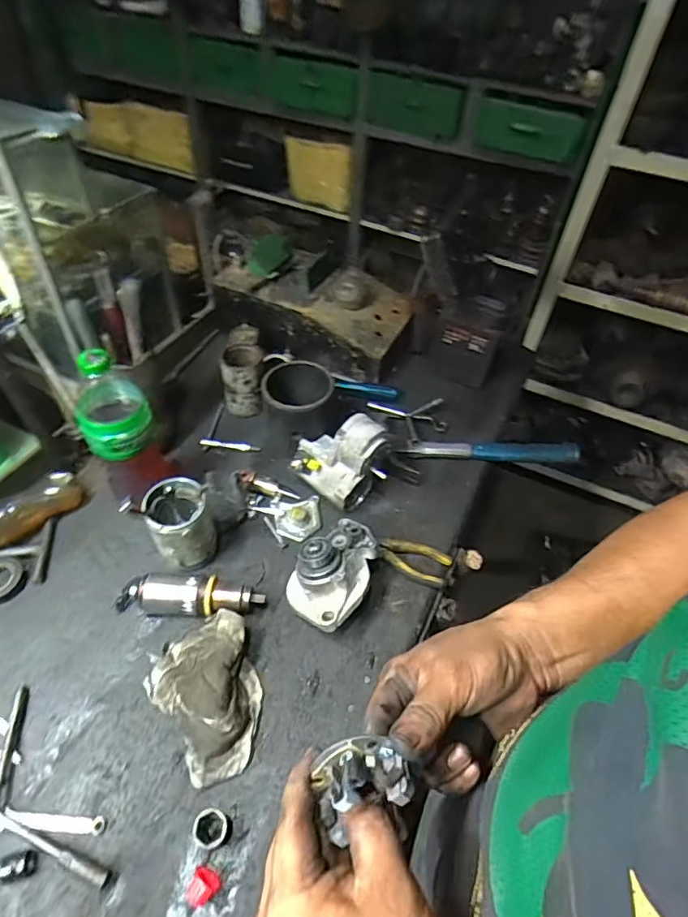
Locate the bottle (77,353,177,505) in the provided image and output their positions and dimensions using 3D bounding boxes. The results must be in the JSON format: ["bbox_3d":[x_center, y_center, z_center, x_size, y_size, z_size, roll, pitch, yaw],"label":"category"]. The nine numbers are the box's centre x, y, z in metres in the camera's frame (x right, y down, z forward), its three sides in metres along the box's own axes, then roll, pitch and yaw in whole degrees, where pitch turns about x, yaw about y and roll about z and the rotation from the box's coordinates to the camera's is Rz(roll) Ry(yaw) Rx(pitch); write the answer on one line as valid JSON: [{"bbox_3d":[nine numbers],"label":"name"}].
[{"bbox_3d":[-0.278,-0.038,0.643,0.083,0.239,0.090,-20,53,-19],"label":"bottle"}]

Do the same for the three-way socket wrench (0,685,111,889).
[{"bbox_3d":[-0.312,0.351,0.495,0.193,0.044,0.201,16,52,10],"label":"three-way socket wrench"}]

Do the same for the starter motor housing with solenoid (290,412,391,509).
[{"bbox_3d":[-0.014,-0.002,0.748,0.142,0.119,0.096,30,55,20],"label":"starter motor housing with solenoid"}]

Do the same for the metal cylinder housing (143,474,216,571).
[{"bbox_3d":[-0.208,0.085,0.661,0.075,0.101,0.078,-12,52,-13],"label":"metal cylinder housing"}]

